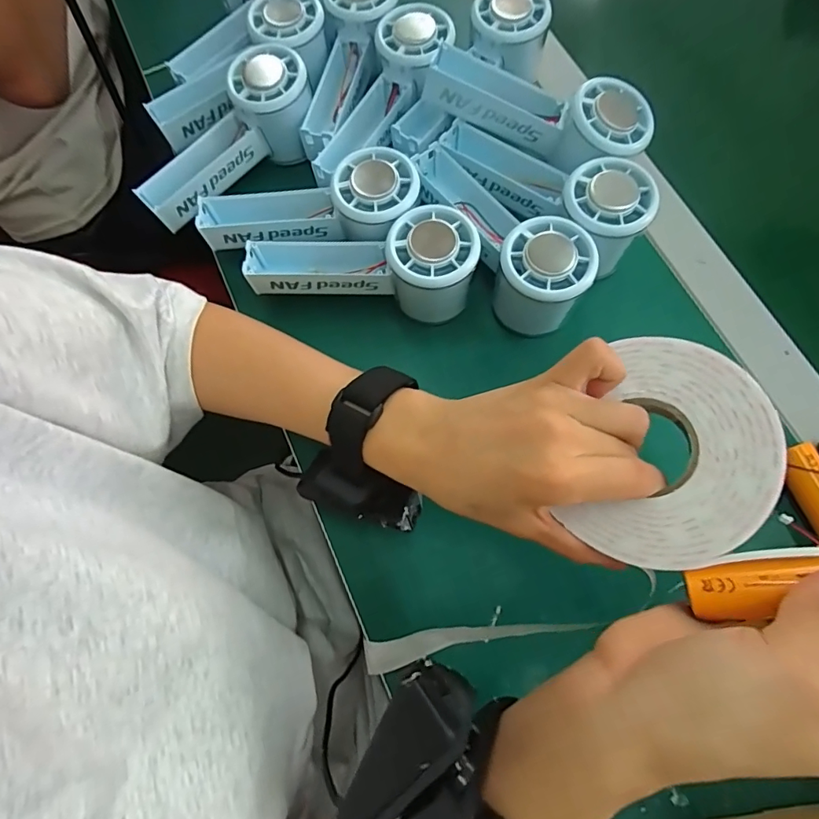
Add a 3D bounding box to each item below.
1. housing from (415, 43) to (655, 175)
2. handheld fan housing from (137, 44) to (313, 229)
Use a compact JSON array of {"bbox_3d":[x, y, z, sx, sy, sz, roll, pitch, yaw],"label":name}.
[{"bbox_3d":[0.086,-0.203,0.322,0.152,0.037,0.051,20,75,7],"label":"housing"},{"bbox_3d":[-0.135,-0.197,0.348,0.149,0.053,0.066,-43,77,-10],"label":"handheld fan housing"}]

